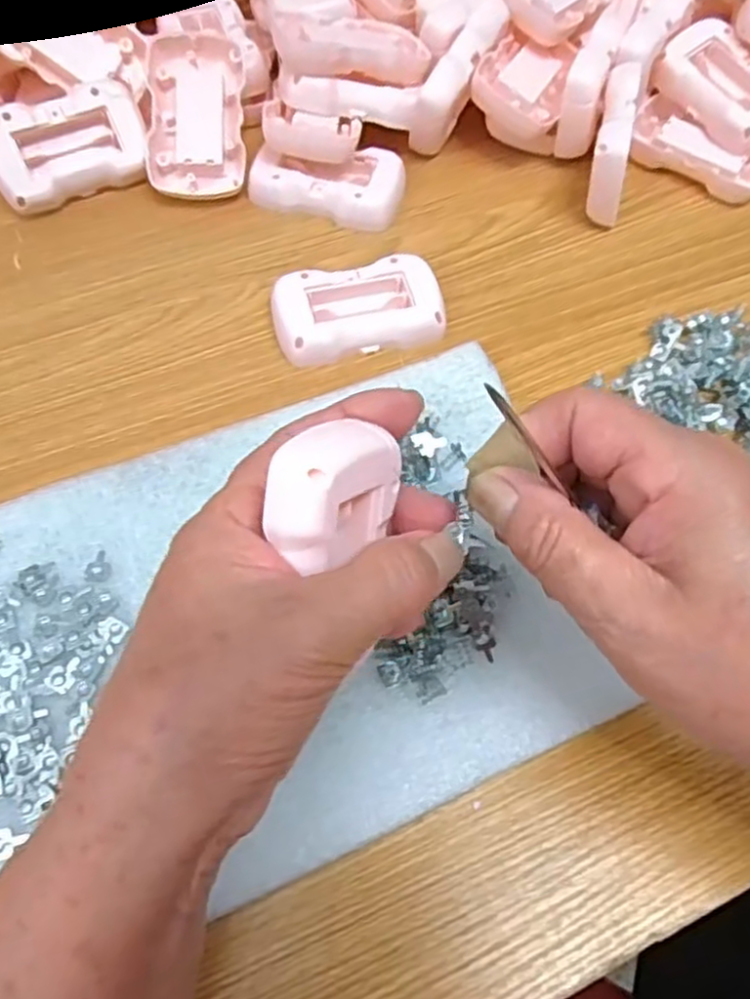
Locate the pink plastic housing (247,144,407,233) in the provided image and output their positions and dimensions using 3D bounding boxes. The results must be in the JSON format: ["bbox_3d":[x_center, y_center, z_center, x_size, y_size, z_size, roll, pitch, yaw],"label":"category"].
[{"bbox_3d":[-0.027,-0.184,0.423,0.084,0.017,0.048,12,63,4],"label":"pink plastic housing"}]

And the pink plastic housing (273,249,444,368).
[{"bbox_3d":[-0.009,-0.098,0.382,0.085,0.019,0.051,-13,64,-9],"label":"pink plastic housing"}]

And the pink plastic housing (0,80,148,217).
[{"bbox_3d":[-0.170,-0.196,0.409,0.084,0.051,0.020,-26,24,-15],"label":"pink plastic housing"}]

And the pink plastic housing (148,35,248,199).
[{"bbox_3d":[-0.102,-0.219,0.423,0.053,0.019,0.090,-1,91,-4],"label":"pink plastic housing"}]

